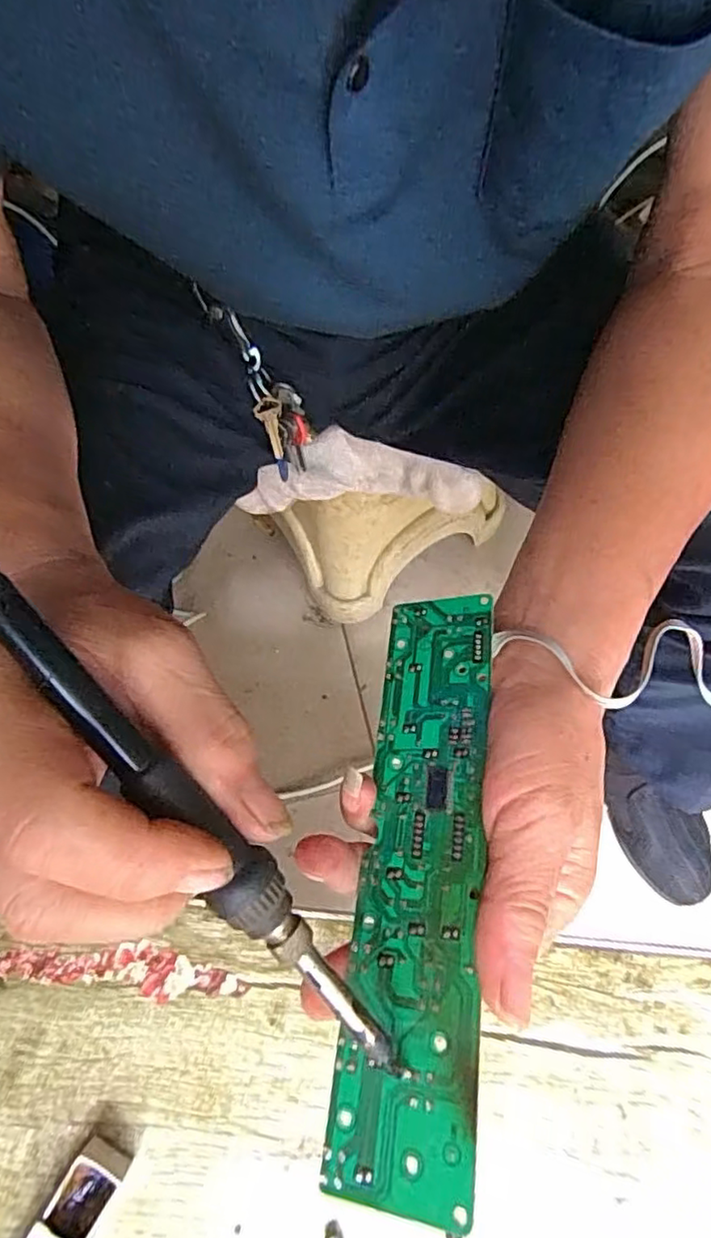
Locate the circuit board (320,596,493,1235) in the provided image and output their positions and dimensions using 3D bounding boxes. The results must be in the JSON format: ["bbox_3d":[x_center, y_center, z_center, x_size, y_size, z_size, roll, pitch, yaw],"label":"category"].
[{"bbox_3d":[0.024,0.080,0.232,0.044,0.004,0.202,-6,56,24],"label":"circuit board"}]

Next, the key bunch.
[{"bbox_3d":[-0.069,-0.174,0.485,0.043,0.159,0.026,-46,47,-16],"label":"key bunch"}]

